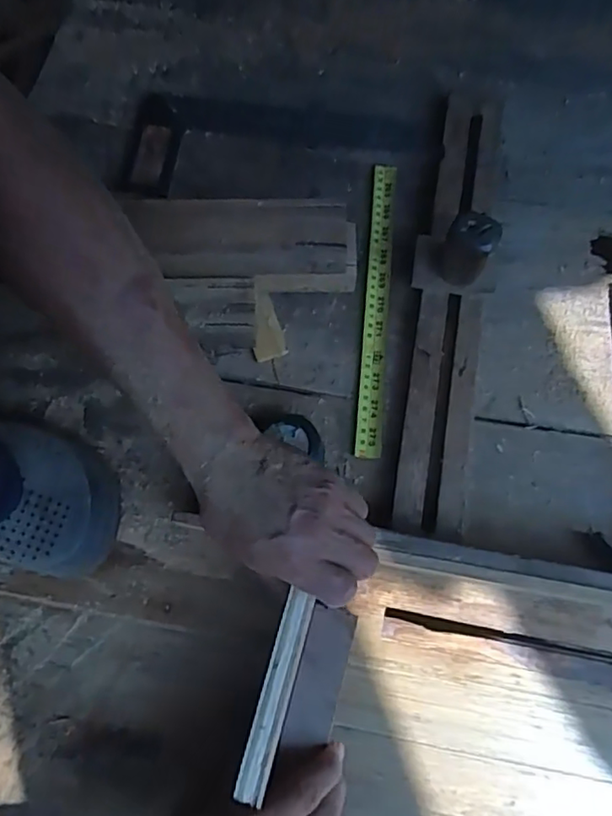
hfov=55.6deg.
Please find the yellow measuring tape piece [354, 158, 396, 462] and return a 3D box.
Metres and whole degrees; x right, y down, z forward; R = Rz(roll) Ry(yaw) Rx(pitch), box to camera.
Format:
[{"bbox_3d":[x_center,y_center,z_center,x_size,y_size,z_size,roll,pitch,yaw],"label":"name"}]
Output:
[{"bbox_3d":[0.066,-0.100,0.549,0.023,0.008,0.302,6,72,0],"label":"yellow measuring tape piece"}]

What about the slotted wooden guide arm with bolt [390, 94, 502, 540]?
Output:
[{"bbox_3d":[0.135,-0.122,0.507,0.073,0.078,0.456,8,73,3],"label":"slotted wooden guide arm with bolt"}]

